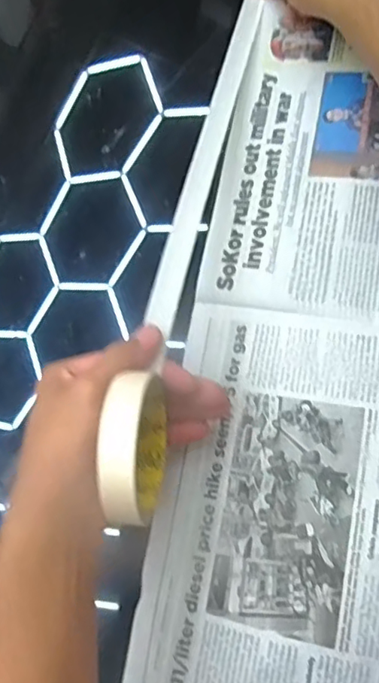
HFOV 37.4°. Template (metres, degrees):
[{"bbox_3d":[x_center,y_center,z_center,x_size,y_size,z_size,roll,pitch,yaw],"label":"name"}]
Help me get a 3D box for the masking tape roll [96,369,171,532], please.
[{"bbox_3d":[-0.030,0.059,0.327,0.027,0.084,0.100,7,45,3],"label":"masking tape roll"}]

